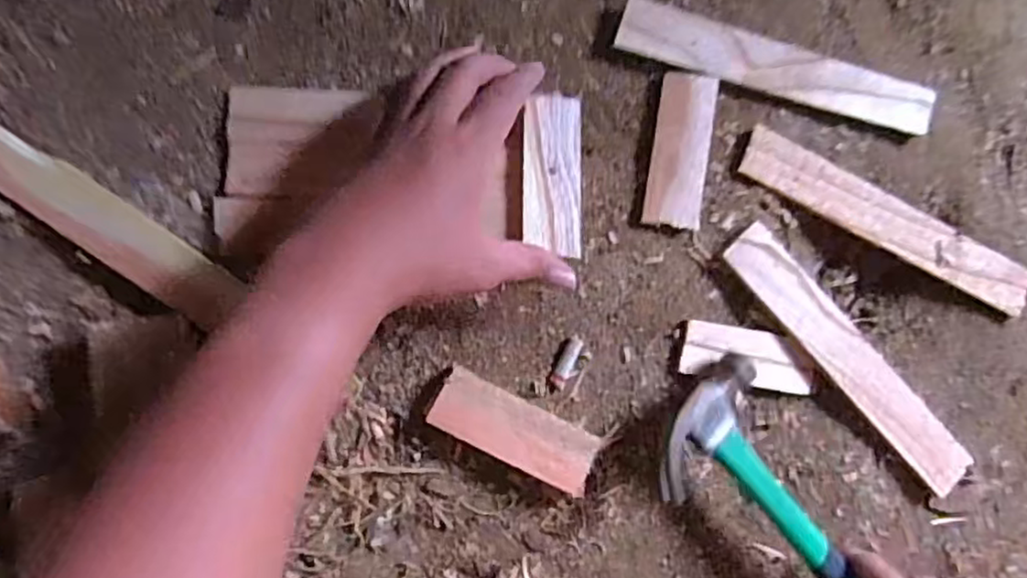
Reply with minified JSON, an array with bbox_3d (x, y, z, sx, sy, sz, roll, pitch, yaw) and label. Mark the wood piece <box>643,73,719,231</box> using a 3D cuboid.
[{"bbox_3d":[0.110,-0.091,0.455,0.037,0.007,0.101,9,86,-4],"label":"wood piece"}]

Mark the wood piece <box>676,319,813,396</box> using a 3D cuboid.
[{"bbox_3d":[0.154,0.045,0.451,0.091,0.010,0.035,12,85,-4],"label":"wood piece"}]

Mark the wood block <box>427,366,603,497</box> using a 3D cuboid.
[{"bbox_3d":[0.001,0.087,0.427,0.101,0.020,0.038,27,84,-3],"label":"wood block"}]

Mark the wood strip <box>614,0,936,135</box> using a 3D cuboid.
[{"bbox_3d":[0.175,-0.147,0.464,0.214,0.016,0.037,18,85,-4],"label":"wood strip"}]

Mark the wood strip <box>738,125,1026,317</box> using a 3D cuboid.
[{"bbox_3d":[0.251,-0.045,0.468,0.217,0.009,0.033,28,84,-3],"label":"wood strip"}]

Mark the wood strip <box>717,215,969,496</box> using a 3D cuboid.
[{"bbox_3d":[0.222,0.047,0.460,0.037,0.011,0.216,-42,91,-6],"label":"wood strip"}]

